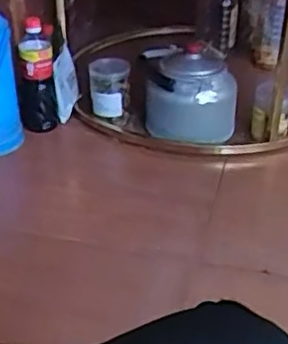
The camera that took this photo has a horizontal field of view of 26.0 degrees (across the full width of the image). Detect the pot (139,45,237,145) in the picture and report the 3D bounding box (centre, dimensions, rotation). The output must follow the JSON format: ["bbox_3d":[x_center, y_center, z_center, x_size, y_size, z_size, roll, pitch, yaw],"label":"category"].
[{"bbox_3d":[0.105,-0.201,1.527,0.209,0.189,0.202,0,33,0],"label":"pot"}]

